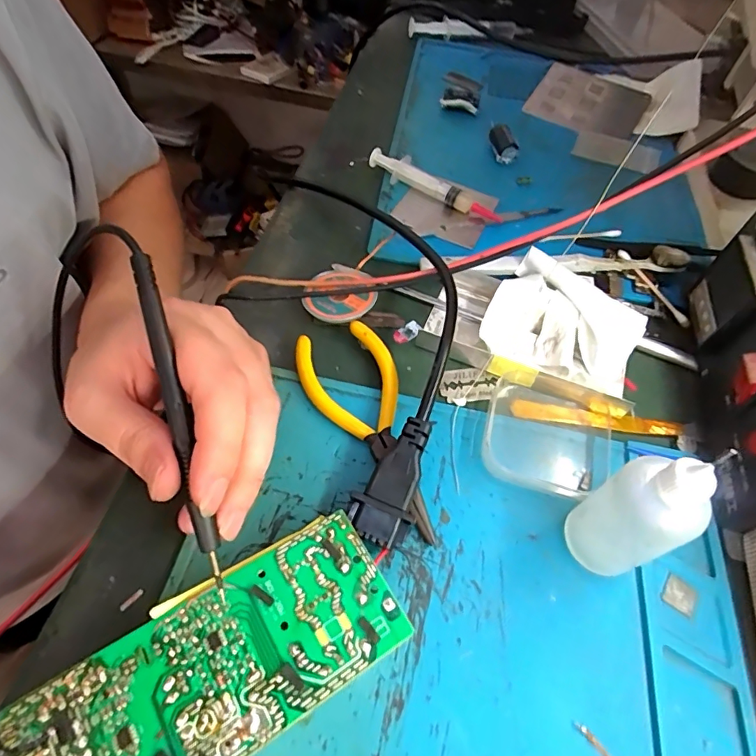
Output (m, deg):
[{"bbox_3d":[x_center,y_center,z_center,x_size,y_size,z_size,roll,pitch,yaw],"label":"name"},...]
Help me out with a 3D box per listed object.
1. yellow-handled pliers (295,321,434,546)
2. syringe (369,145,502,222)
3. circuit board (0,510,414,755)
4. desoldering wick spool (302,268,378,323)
[{"bbox_3d":[-0.004,0.025,0.257,0.051,0.013,0.127,-16,59,-16],"label":"yellow-handled pliers"},{"bbox_3d":[0.043,-0.147,0.374,0.115,0.019,0.010,33,59,16],"label":"syringe"},{"bbox_3d":[-0.058,0.111,0.185,0.132,0.027,0.057,-27,62,-21],"label":"circuit board"},{"bbox_3d":[-0.023,-0.050,0.306,0.042,0.018,0.043,2,56,-4],"label":"desoldering wick spool"}]

